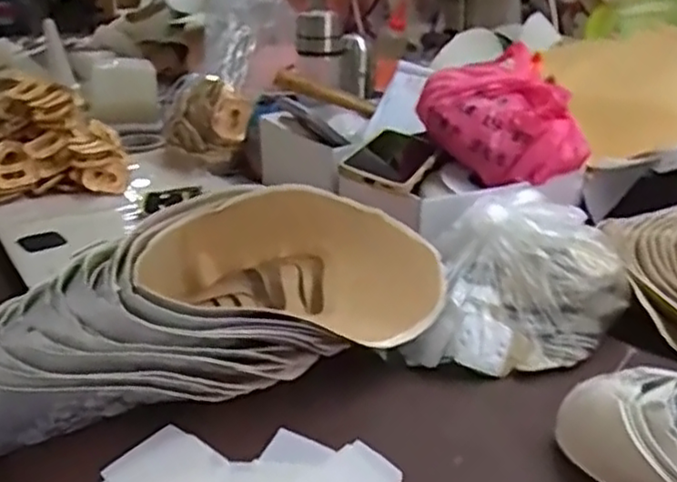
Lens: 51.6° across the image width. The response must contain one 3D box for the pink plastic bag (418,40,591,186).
[{"bbox_3d":[0.189,-0.139,0.793,0.140,0.110,0.168,-13,27,-29],"label":"pink plastic bag"}]

